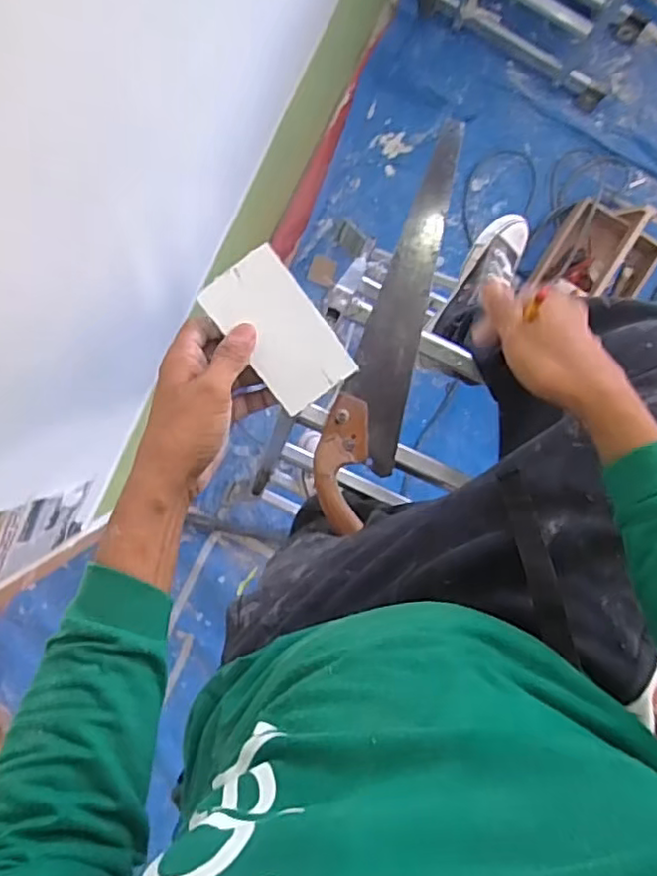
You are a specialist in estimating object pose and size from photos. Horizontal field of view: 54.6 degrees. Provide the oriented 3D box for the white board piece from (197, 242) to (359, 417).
[{"bbox_3d":[-0.038,-0.084,0.511,0.068,0.007,0.122,-39,103,-4],"label":"white board piece"}]

